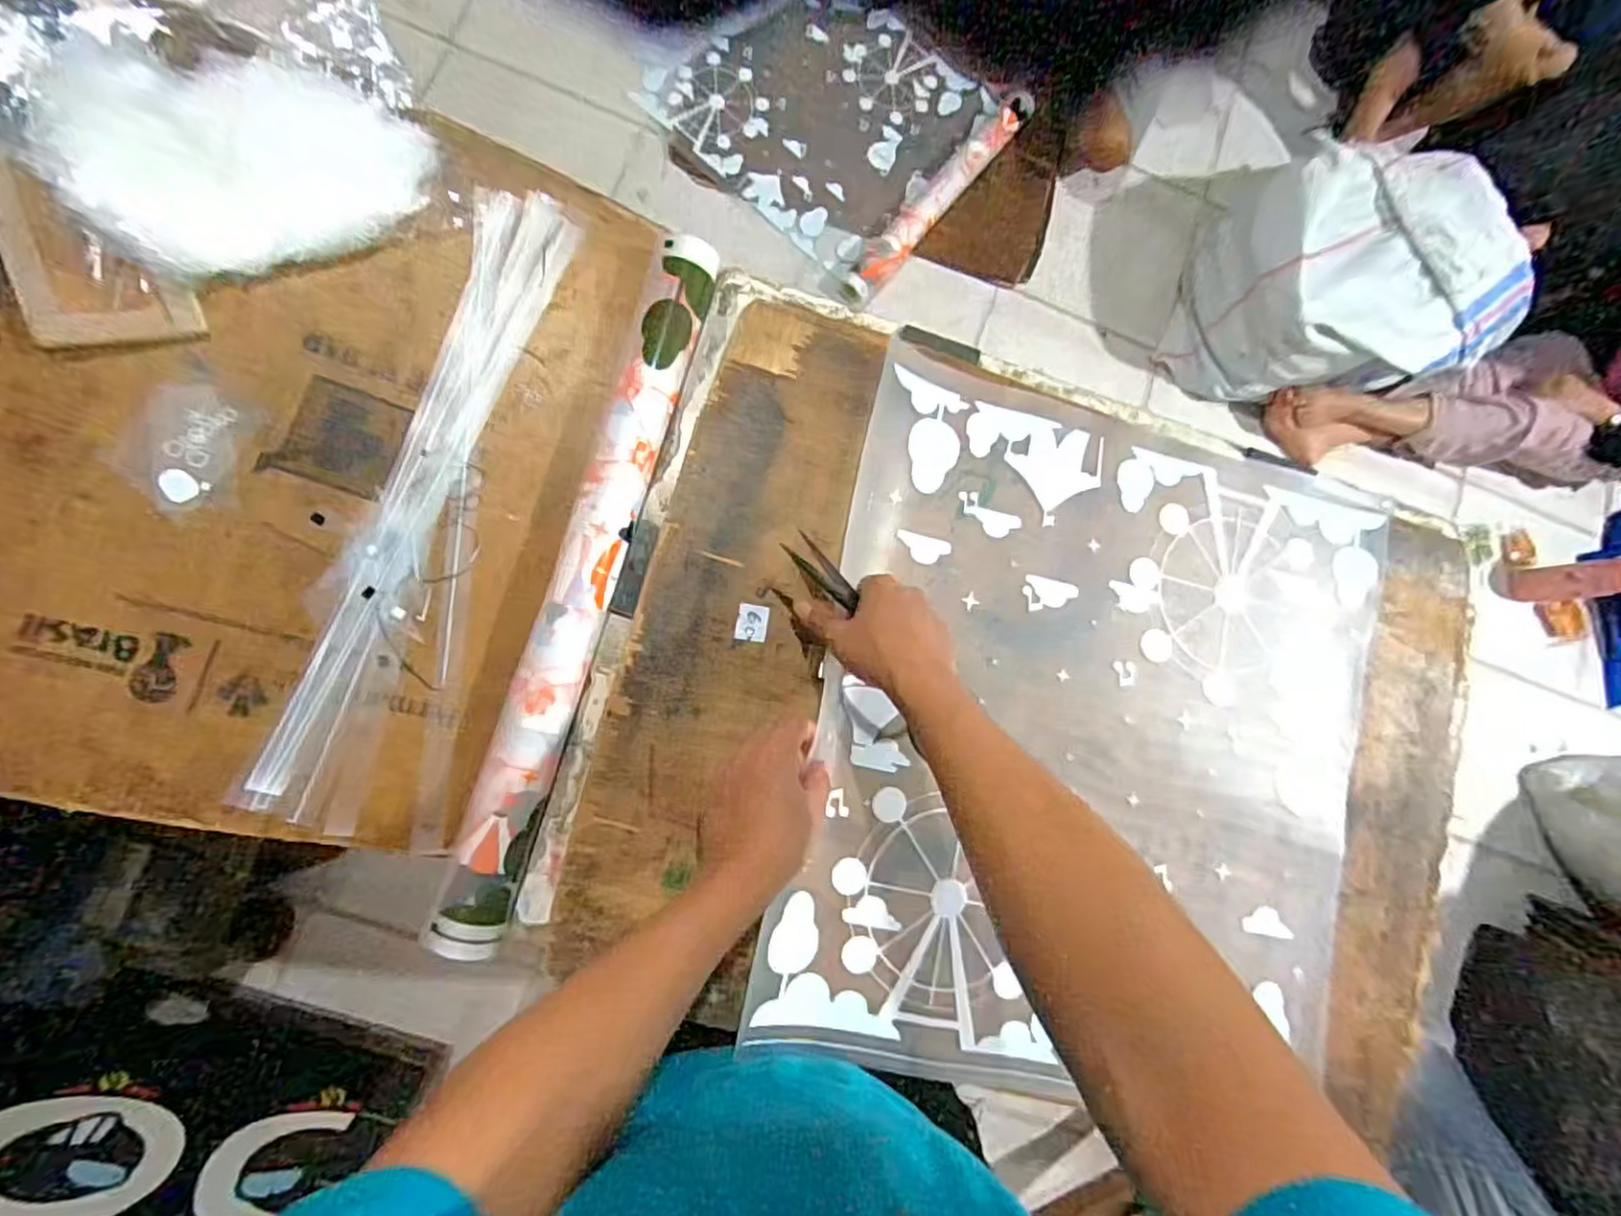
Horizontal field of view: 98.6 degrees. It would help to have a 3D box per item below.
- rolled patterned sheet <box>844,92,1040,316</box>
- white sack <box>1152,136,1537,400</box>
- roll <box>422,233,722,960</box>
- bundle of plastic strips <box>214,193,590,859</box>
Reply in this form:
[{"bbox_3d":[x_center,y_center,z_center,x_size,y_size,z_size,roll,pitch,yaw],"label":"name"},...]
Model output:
[{"bbox_3d":[0.278,-0.886,1.479,0.085,0.054,0.574,40,81,-3],"label":"rolled patterned sheet"},{"bbox_3d":[1.085,-0.675,1.441,0.582,0.341,0.446,-6,86,-9],"label":"white sack"},{"bbox_3d":[-0.181,-0.026,0.568,0.052,0.039,0.595,17,83,-6],"label":"roll"},{"bbox_3d":[-0.300,-0.089,0.559,0.120,0.021,0.524,15,83,-7],"label":"bundle of plastic strips"}]

